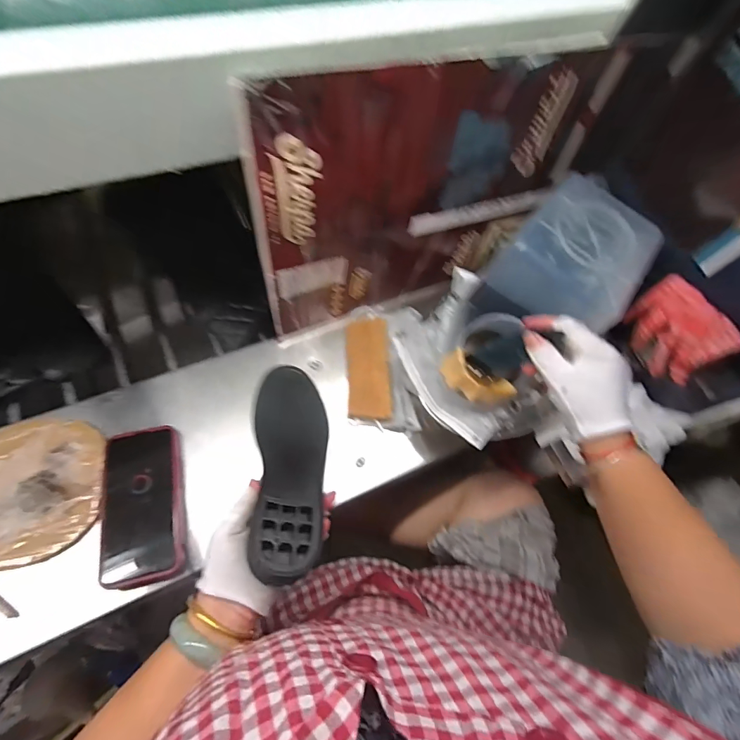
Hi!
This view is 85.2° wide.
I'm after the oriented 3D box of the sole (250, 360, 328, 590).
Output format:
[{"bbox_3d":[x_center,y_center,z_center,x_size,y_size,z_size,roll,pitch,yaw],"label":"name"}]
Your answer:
[{"bbox_3d":[-0.086,0.098,0.441,0.077,0.027,0.237,-3,49,-6],"label":"sole"}]

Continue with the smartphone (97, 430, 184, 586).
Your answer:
[{"bbox_3d":[-0.247,0.145,0.438,0.078,0.013,0.160,-6,72,-20],"label":"smartphone"}]

